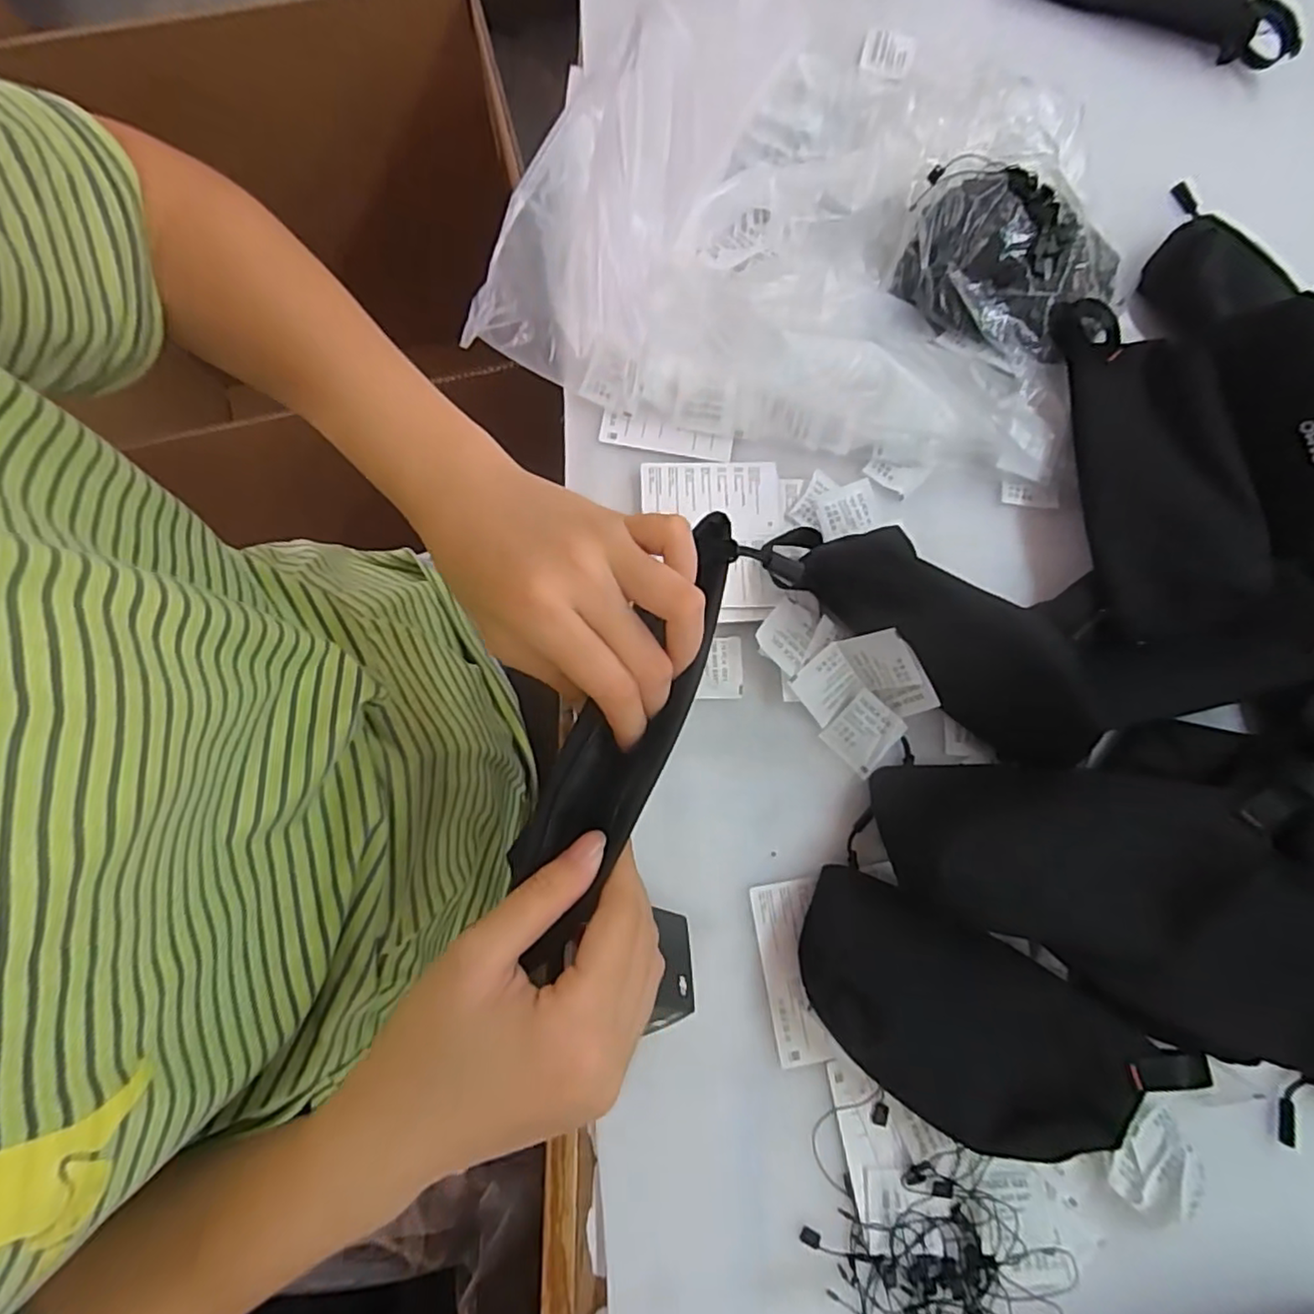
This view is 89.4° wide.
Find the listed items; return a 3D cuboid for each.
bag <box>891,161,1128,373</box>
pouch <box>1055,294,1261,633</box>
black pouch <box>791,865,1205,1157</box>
[{"bbox_3d":[0.233,-0.268,0.439,0.140,0.049,0.123,38,80,6],"label":"bag"},{"bbox_3d":[0.300,-0.117,0.403,0.073,0.036,0.207,-7,79,-3],"label":"pouch"},{"bbox_3d":[0.172,0.203,0.358,0.208,0.045,0.100,26,79,4],"label":"black pouch"}]

